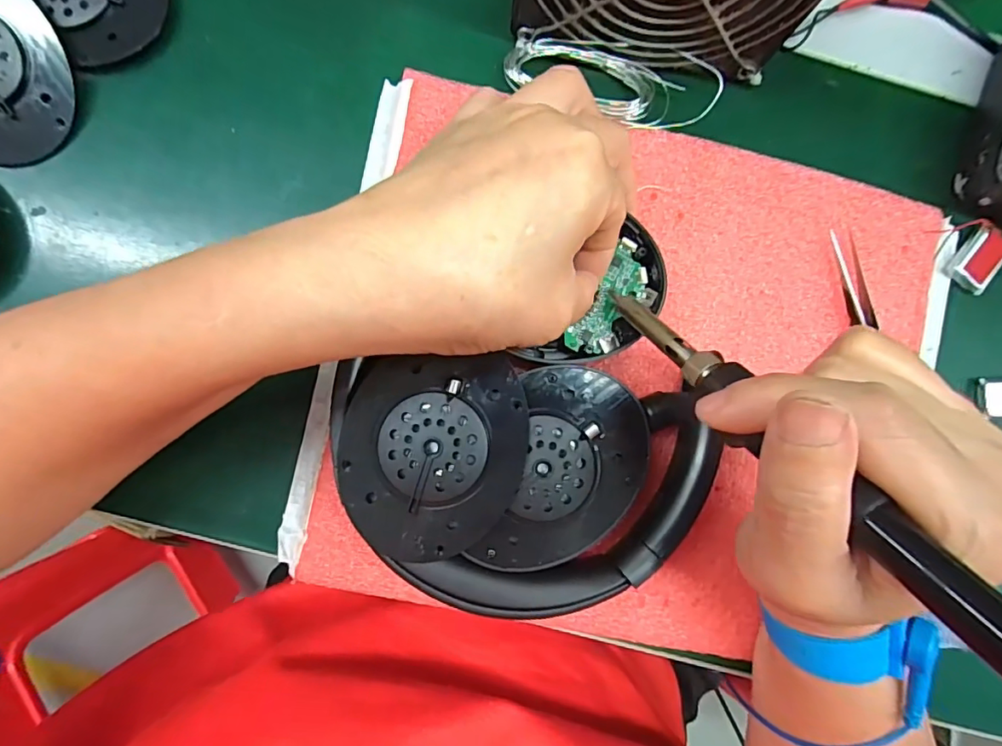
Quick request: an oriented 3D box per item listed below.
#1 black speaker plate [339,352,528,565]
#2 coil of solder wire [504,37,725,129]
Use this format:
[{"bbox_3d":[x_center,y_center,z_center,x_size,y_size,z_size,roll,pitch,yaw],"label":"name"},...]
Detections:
[{"bbox_3d":[-0.026,0.032,0.198,0.069,0.009,0.076,-1,86,-3],"label":"black speaker plate"},{"bbox_3d":[0.051,-0.137,0.242,0.097,0.014,0.035,16,87,-1],"label":"coil of solder wire"}]

